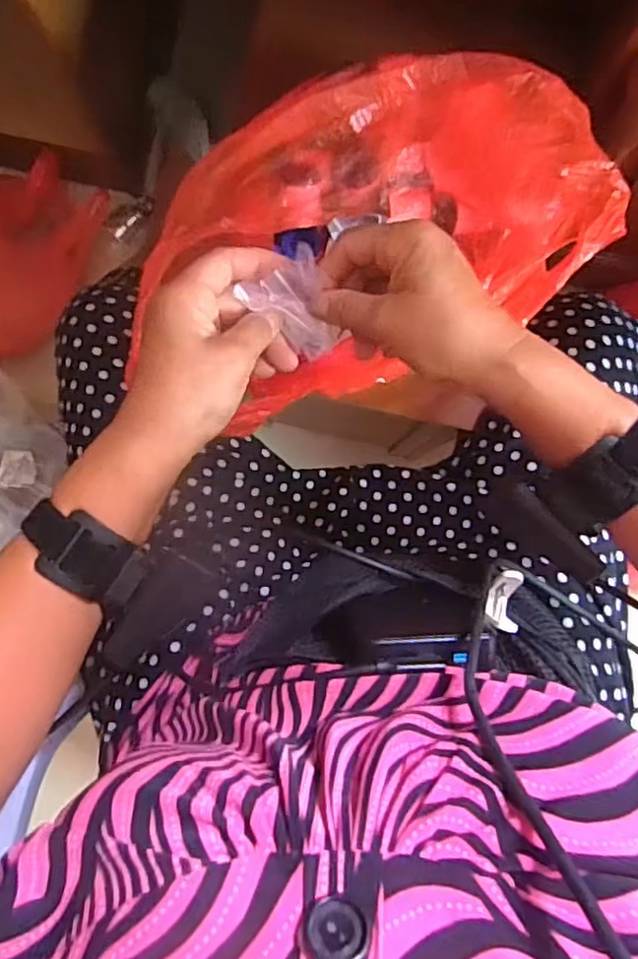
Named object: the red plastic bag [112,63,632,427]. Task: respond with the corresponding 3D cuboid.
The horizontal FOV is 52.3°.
[{"bbox_3d":[0.028,-0.186,0.460,0.299,0.121,0.201,-18,88,-2],"label":"red plastic bag"}]

